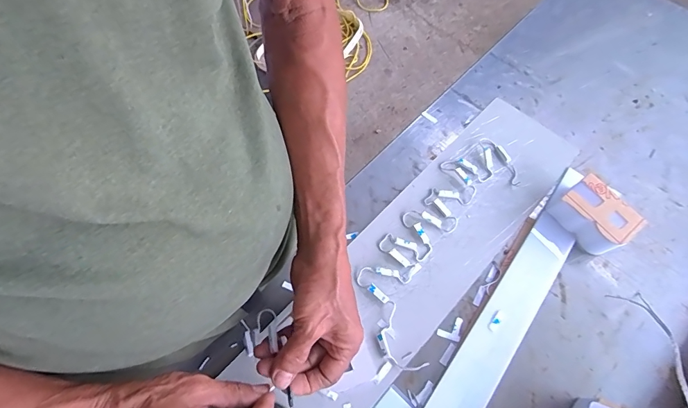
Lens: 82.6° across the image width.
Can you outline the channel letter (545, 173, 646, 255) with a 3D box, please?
[{"bbox_3d":[0.301,0.015,0.474,0.058,0.048,0.084,-34,70,-15],"label":"channel letter"}]

